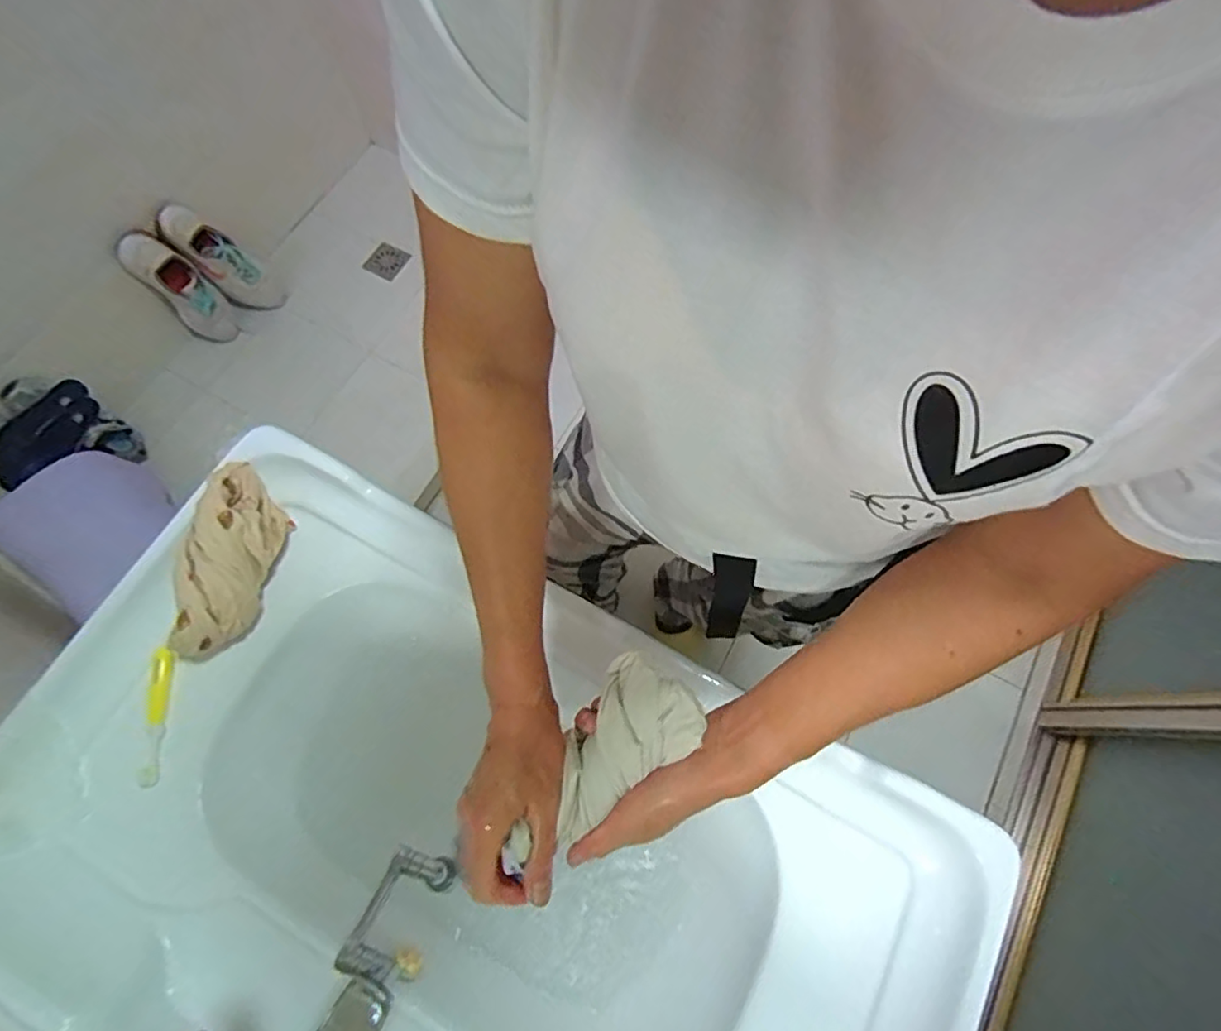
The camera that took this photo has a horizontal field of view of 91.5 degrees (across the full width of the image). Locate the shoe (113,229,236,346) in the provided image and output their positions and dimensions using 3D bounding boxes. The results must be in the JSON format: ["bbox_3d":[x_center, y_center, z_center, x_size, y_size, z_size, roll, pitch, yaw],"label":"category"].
[{"bbox_3d":[-1.012,-0.533,1.406,0.113,0.267,0.111,-43,77,-13],"label":"shoe"}]

